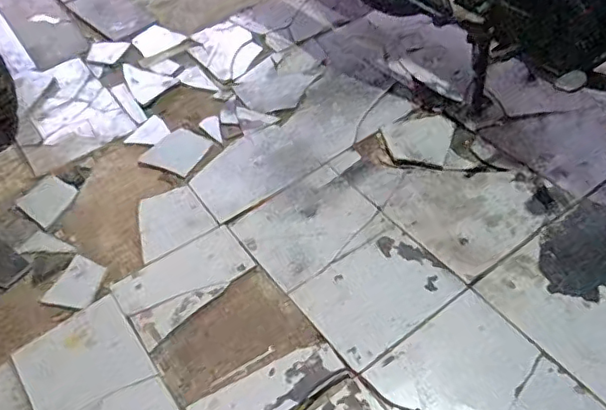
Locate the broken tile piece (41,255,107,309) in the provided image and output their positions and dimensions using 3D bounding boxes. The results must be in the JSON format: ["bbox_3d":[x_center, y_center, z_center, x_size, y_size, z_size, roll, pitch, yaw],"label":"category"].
[{"bbox_3d":[-0.437,0.149,1.098,0.098,0.009,0.110,10,53,13],"label":"broken tile piece"}]

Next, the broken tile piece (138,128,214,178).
[{"bbox_3d":[-0.293,-0.129,1.317,0.133,0.004,0.129,19,55,19],"label":"broken tile piece"}]

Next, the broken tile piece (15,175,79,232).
[{"bbox_3d":[-0.561,-0.011,1.252,0.134,0.006,0.109,31,60,27],"label":"broken tile piece"}]

